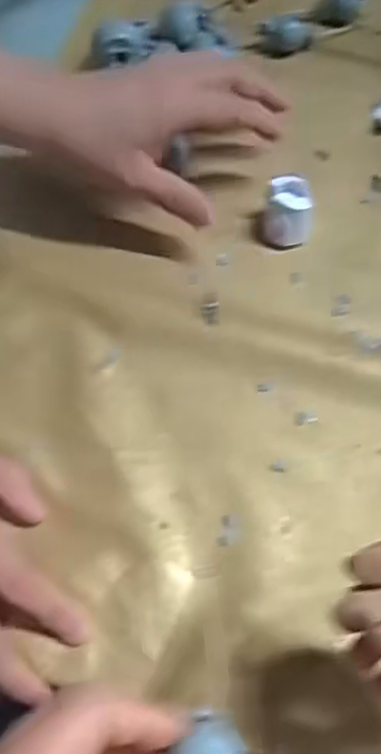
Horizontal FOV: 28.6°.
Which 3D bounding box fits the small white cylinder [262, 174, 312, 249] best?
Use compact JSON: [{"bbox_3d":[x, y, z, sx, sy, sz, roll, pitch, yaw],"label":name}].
[{"bbox_3d":[0.061,-0.103,0.467,0.028,0.033,0.032,4,62,5],"label":"small white cylinder"}]

